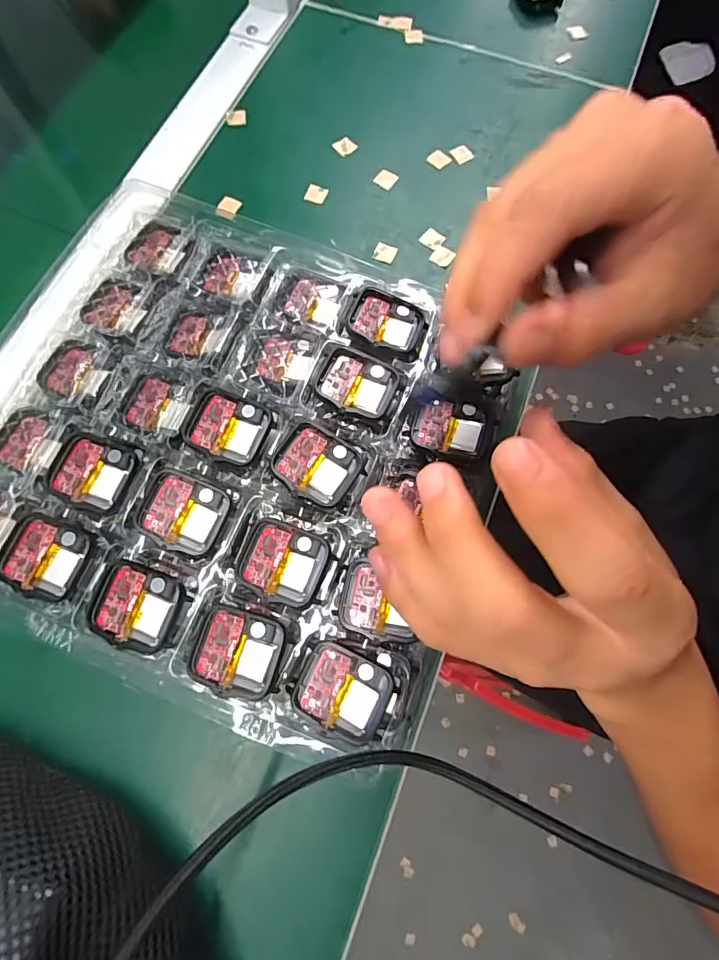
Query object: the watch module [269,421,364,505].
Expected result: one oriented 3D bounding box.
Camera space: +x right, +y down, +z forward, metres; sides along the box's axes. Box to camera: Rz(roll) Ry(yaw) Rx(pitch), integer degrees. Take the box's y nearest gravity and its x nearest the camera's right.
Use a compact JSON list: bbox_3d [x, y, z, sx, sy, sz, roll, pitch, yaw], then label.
[{"bbox_3d":[-0.023,-0.008,0.250,0.041,0.014,0.037,30,76,9],"label":"watch module"}]

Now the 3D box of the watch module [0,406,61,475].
[{"bbox_3d":[-0.187,-0.022,0.260,0.033,0.007,0.035,24,75,7],"label":"watch module"}]

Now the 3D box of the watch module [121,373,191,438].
[{"bbox_3d":[-0.117,-0.043,0.269,0.036,0.007,0.032,18,74,6],"label":"watch module"}]

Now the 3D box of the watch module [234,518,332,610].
[{"bbox_3d":[-0.040,0.041,0.235,0.043,0.006,0.037,19,74,6],"label":"watch module"}]

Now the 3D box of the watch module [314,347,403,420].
[{"bbox_3d":[-0.002,-0.054,0.263,0.043,0.014,0.035,20,74,6],"label":"watch module"}]

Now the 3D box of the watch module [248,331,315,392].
[{"bbox_3d":[-0.046,-0.071,0.276,0.034,0.008,0.037,18,74,6],"label":"watch module"}]

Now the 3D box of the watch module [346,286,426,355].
[{"bbox_3d":[0.016,-0.094,0.280,0.045,0.010,0.037,24,70,-5],"label":"watch module"}]

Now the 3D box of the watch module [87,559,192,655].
[{"bbox_3d":[-0.109,0.062,0.227,0.045,0.005,0.039,19,74,6],"label":"watch module"}]

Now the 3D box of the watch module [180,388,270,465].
[{"bbox_3d":[-0.073,-0.029,0.257,0.042,0.008,0.037,18,74,6],"label":"watch module"}]

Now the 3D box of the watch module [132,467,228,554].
[{"bbox_3d":[-0.093,0.016,0.242,0.042,0.009,0.037,19,74,6],"label":"watch module"}]

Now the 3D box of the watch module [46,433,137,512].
[{"bbox_3d":[-0.144,-0.005,0.248,0.039,0.005,0.036,18,74,6],"label":"watch module"}]

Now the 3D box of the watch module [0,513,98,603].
[{"bbox_3d":[-0.160,0.039,0.237,0.041,0.004,0.038,18,74,6],"label":"watch module"}]

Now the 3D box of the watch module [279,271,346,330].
[{"bbox_3d":[-0.030,-0.113,0.295,0.034,0.012,0.038,21,74,7],"label":"watch module"}]

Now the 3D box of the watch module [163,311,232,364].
[{"bbox_3d":[-0.098,-0.088,0.282,0.035,0.007,0.034,18,74,6],"label":"watch module"}]

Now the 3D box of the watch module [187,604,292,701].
[{"bbox_3d":[-0.058,0.083,0.224,0.044,0.005,0.038,13,74,4],"label":"watch module"}]

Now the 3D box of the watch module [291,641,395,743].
[{"bbox_3d":[-0.007,0.102,0.224,0.044,0.006,0.036,21,74,7],"label":"watch module"}]

